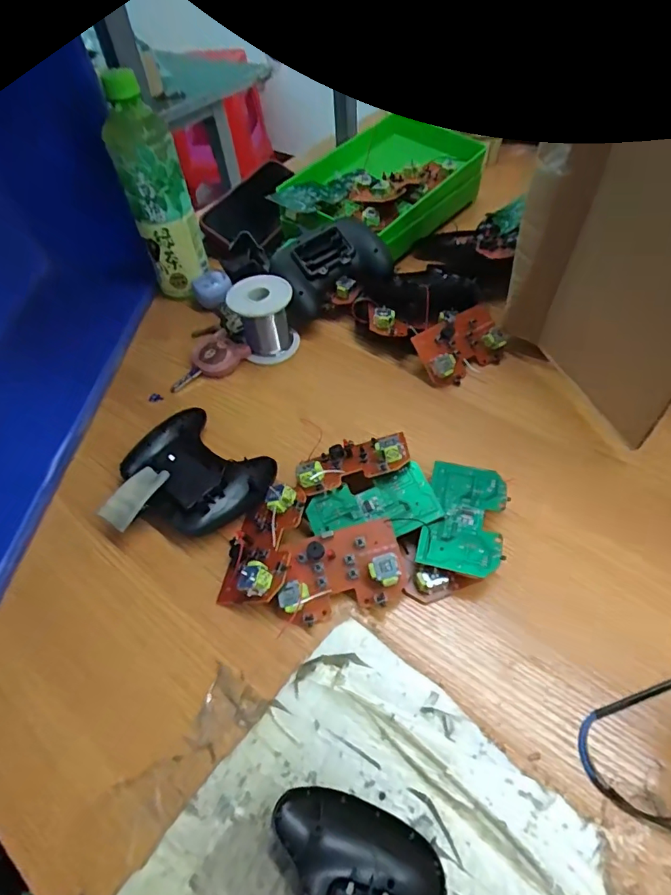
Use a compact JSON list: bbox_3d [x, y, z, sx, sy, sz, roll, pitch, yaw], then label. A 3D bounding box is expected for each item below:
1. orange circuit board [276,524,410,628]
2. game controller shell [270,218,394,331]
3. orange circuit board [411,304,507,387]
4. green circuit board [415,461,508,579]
[{"bbox_3d":[0.002,0.085,0.340,0.086,0.019,0.055,-15,61,2],"label":"orange circuit board"},{"bbox_3d":[-0.007,-0.185,0.526,0.122,0.068,0.082,-23,54,-13],"label":"game controller shell"},{"bbox_3d":[0.120,-0.099,0.468,0.085,0.015,0.062,-29,90,-15],"label":"orange circuit board"},{"bbox_3d":[0.093,0.048,0.356,0.055,0.004,0.090,12,52,10],"label":"green circuit board"}]

